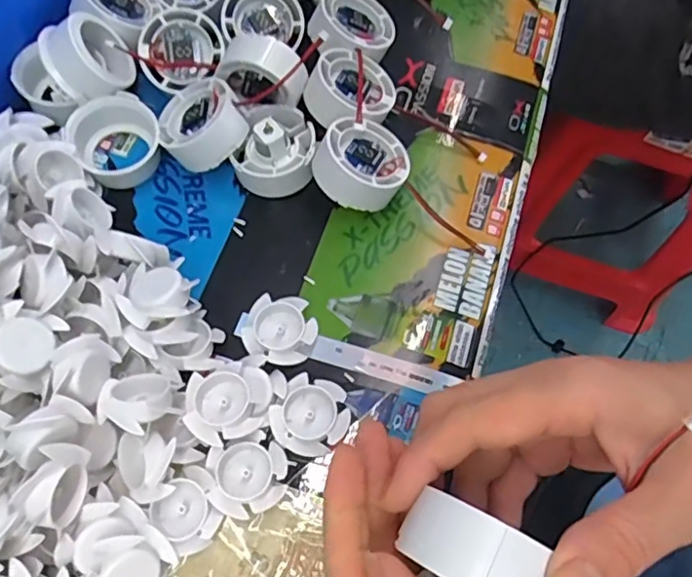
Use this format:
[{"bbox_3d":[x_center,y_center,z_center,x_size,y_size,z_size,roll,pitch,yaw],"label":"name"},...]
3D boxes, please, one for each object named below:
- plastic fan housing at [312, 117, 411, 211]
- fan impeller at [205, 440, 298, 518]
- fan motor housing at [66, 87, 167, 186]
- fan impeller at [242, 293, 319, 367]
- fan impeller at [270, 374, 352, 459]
[{"bbox_3d":[0.009,-0.075,0.356,0.053,0.025,0.053,11,59,-19],"label":"plastic fan housing"},{"bbox_3d":[-0.048,0.094,0.295,0.039,0.014,0.034,-8,68,-7],"label":"fan impeller"},{"bbox_3d":[-0.142,-0.089,0.366,0.051,0.033,0.049,1,67,-3],"label":"fan motor housing"},{"bbox_3d":[-0.036,0.023,0.329,0.037,0.012,0.038,1,67,-3],"label":"fan impeller"},{"bbox_3d":[-0.018,0.066,0.308,0.037,0.012,0.039,31,69,10],"label":"fan impeller"}]

